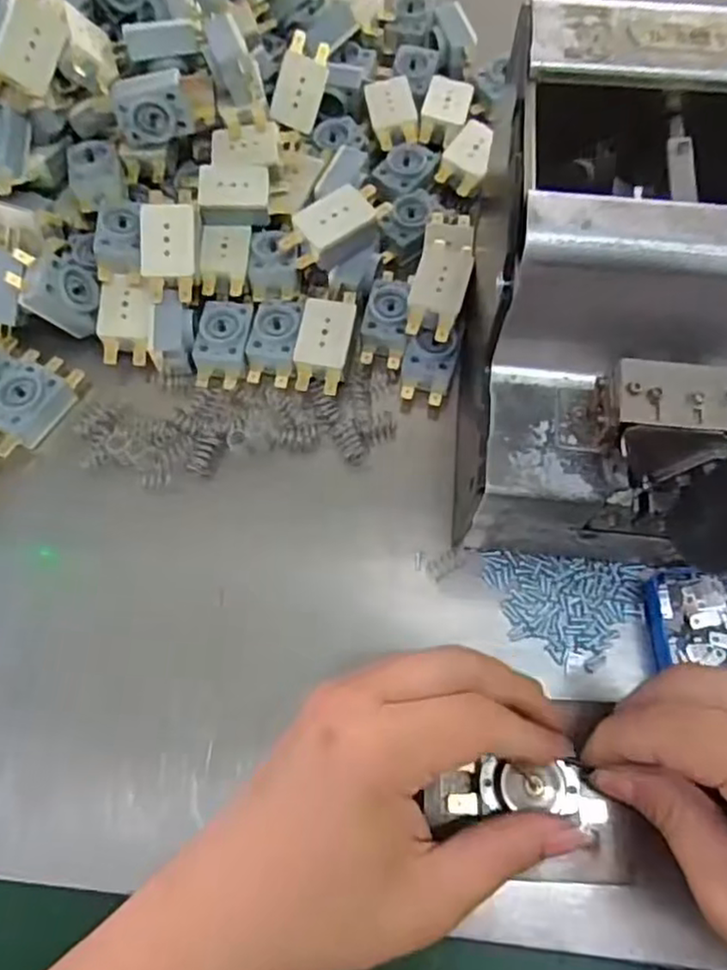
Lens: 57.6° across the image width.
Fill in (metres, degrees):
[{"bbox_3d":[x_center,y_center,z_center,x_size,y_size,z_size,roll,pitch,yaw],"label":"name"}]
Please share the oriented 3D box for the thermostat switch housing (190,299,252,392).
[{"bbox_3d":[-0.074,-0.075,0.348,0.026,0.011,0.047,6,70,3],"label":"thermostat switch housing"}]

